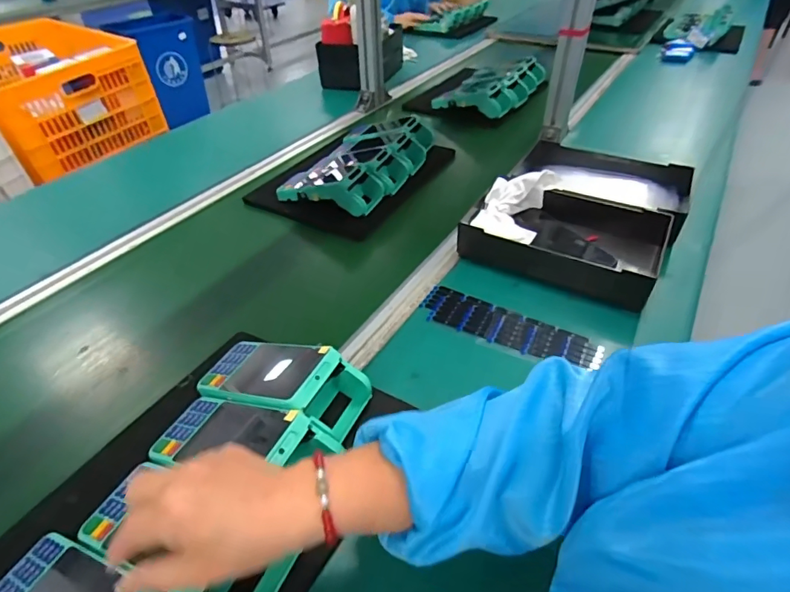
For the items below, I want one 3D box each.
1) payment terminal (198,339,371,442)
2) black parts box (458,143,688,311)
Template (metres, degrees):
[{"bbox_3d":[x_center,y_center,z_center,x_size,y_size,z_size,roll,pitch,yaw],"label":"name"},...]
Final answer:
[{"bbox_3d":[-0.113,0.084,0.465,0.165,0.063,0.073,18,42,18],"label":"payment terminal"},{"bbox_3d":[0.275,-0.126,0.702,0.266,0.065,0.326,20,43,21],"label":"black parts box"}]

